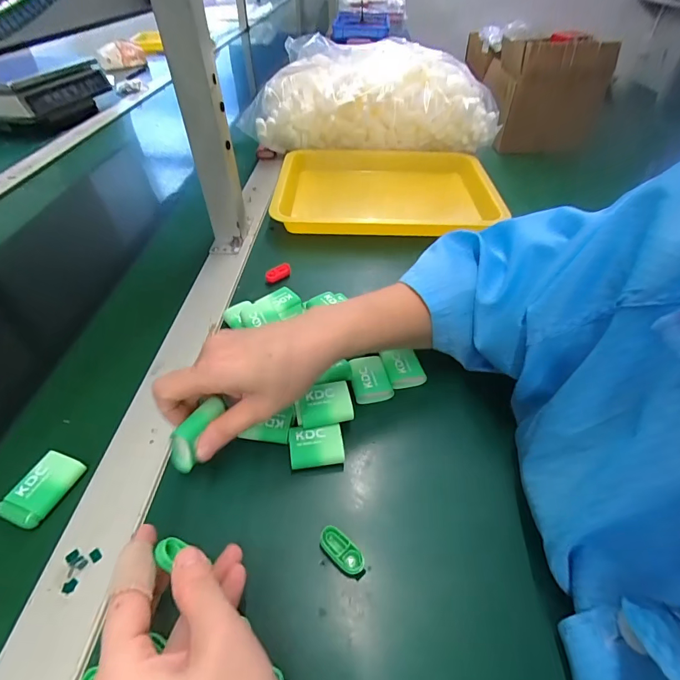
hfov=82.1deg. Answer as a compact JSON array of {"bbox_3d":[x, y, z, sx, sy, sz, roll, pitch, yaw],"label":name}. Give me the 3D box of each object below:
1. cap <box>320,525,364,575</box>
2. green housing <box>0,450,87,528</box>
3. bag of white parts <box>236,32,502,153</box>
[{"bbox_3d":[0.001,0.140,0.261,0.033,0.008,0.016,30,52,27],"label":"cap"},{"bbox_3d":[-0.220,0.109,0.289,0.033,0.009,0.051,15,46,15],"label":"green housing"},{"bbox_3d":[0.057,-0.448,0.711,0.432,0.151,0.149,0,44,0],"label":"bag of white parts"}]

